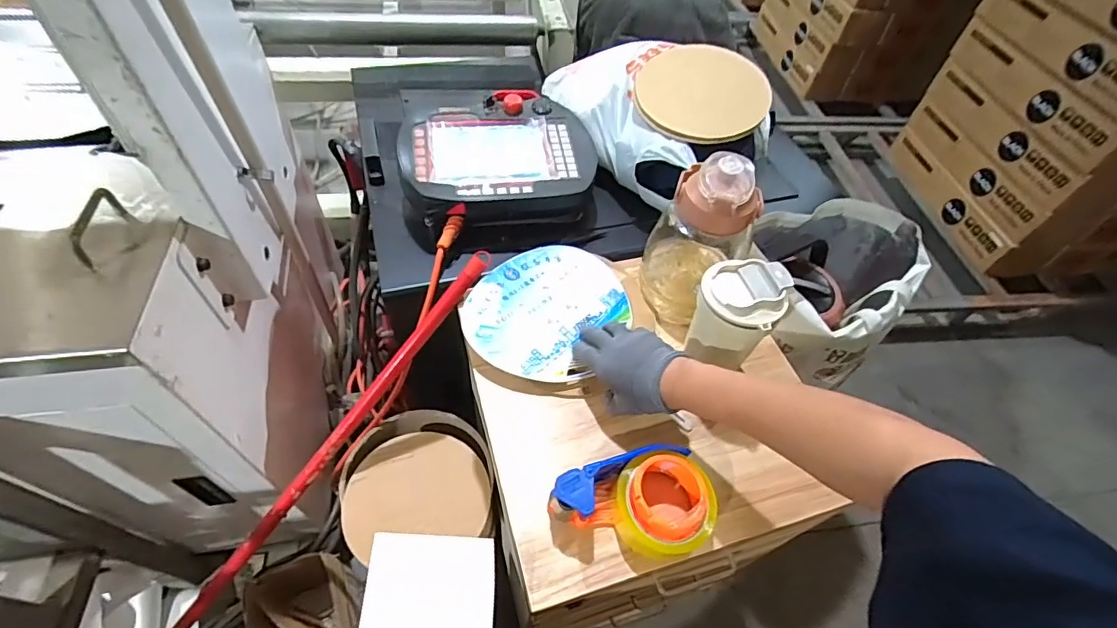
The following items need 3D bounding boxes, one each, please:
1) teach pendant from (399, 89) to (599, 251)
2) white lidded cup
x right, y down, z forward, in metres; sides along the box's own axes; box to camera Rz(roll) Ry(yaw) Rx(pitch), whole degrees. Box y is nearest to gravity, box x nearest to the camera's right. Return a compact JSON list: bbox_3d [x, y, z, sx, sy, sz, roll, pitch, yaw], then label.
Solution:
[{"bbox_3d":[-0.090,-0.212,0.756,0.280,0.099,0.230,-9,55,-12],"label":"teach pendant"},{"bbox_3d":[0.190,0.008,0.578,0.082,0.141,0.077,3,53,-4],"label":"white lidded cup"}]

